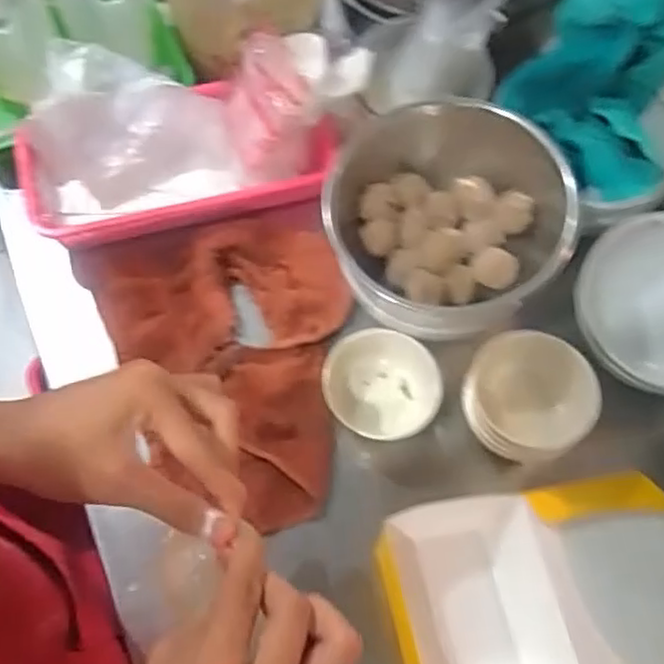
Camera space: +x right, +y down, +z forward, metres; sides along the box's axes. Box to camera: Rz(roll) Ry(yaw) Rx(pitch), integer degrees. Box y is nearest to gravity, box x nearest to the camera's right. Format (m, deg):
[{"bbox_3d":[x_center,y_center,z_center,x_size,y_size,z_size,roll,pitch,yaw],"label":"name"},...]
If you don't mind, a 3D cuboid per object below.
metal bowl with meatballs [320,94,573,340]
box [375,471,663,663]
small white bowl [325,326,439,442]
[{"bbox_3d":[0.102,-0.096,0.562,0.198,0.096,0.181,1,66,-1],"label":"metal bowl with meatballs"},{"bbox_3d":[0.173,0.213,0.494,0.249,0.063,0.190,-9,67,-5],"label":"box"},{"bbox_3d":[0.042,0.046,0.577,0.091,0.065,0.087,1,66,-1],"label":"small white bowl"}]

